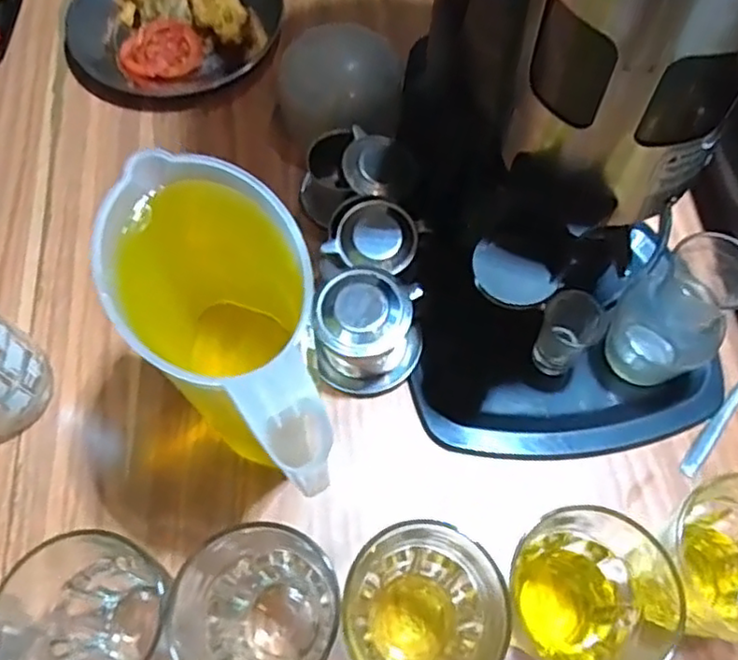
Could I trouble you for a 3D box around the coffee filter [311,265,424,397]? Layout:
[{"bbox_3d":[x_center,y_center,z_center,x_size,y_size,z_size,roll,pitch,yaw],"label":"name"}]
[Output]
[{"bbox_3d":[0.000,0.004,0.511,0.076,0.066,0.079,0,65,1],"label":"coffee filter"}]

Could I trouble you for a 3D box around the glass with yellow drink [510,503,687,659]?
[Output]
[{"bbox_3d":[0.136,0.167,0.419,0.087,0.084,0.097,-14,65,-5],"label":"glass with yellow drink"}]

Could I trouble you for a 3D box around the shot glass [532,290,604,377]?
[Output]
[{"bbox_3d":[0.151,0.002,0.511,0.041,0.062,0.045,33,70,16],"label":"shot glass"}]

